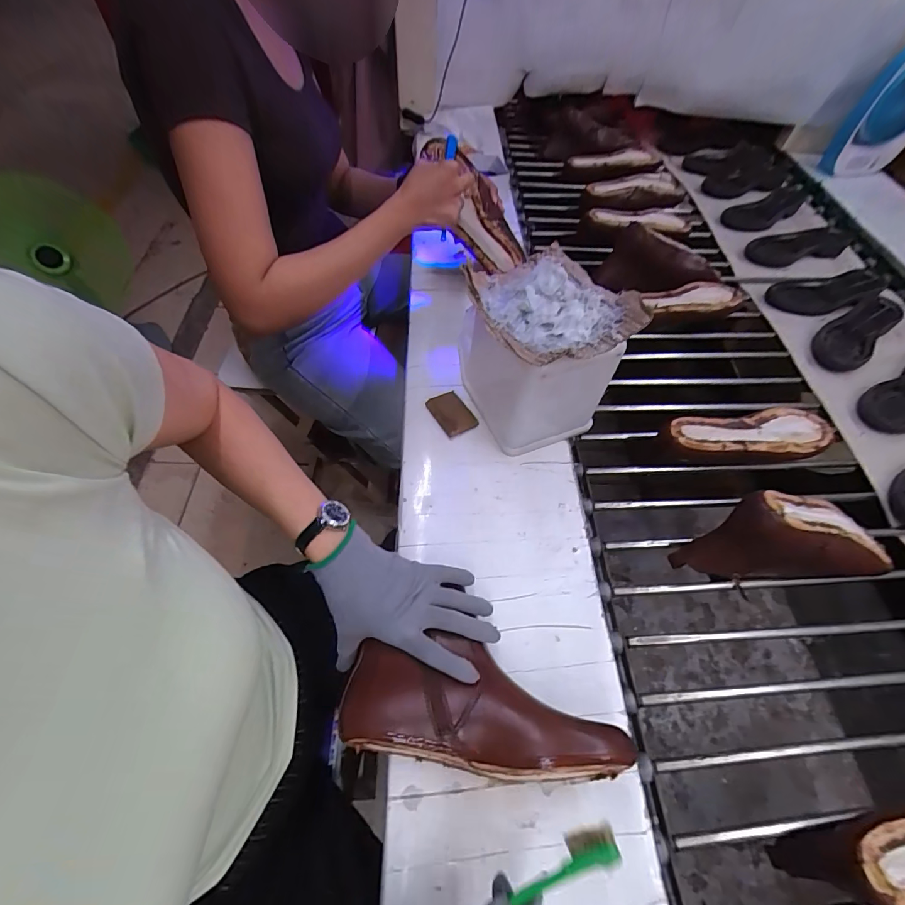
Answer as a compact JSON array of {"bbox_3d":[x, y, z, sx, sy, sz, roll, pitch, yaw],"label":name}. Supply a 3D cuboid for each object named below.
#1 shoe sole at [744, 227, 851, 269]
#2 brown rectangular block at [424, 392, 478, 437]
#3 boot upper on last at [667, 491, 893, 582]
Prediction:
[{"bbox_3d":[0.822,-0.490,0.983,0.282,0.027,0.099,-8,58,-9],"label":"shoe sole"},{"bbox_3d":[-0.001,-0.057,0.603,0.049,0.007,0.075,-27,63,-20],"label":"brown rectangular block"},{"bbox_3d":[0.418,0.103,0.518,0.251,0.112,0.081,0,57,-4],"label":"boot upper on last"}]

